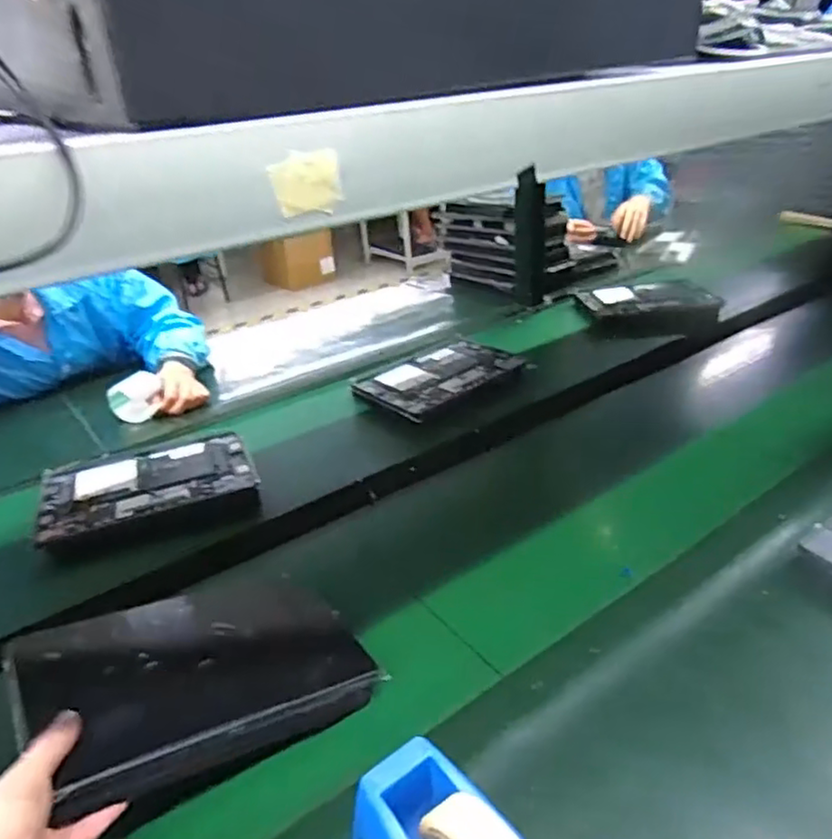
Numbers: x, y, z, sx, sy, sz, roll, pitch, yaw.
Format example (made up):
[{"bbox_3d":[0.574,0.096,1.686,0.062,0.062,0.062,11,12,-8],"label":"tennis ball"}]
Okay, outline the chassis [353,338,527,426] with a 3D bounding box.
[{"bbox_3d":[0.044,-0.073,1.089,0.266,0.020,0.165,-25,36,-34],"label":"chassis"}]

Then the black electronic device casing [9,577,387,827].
[{"bbox_3d":[-0.175,0.203,0.542,0.250,0.029,0.166,-6,27,-36],"label":"black electronic device casing"}]

